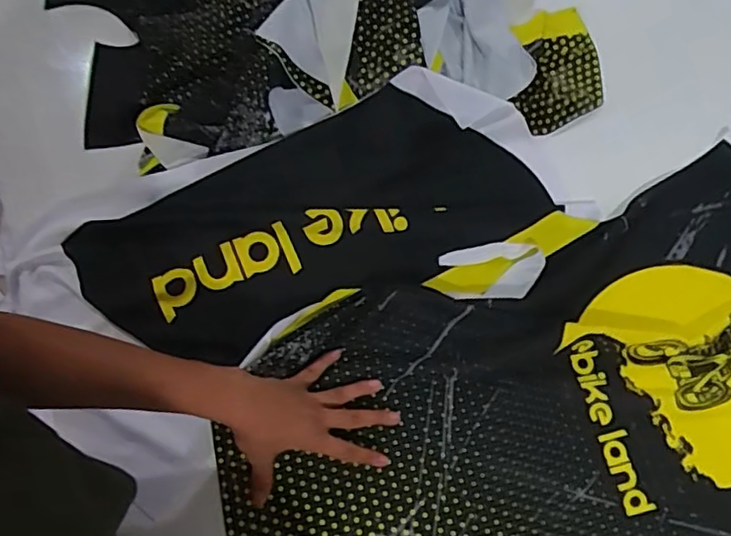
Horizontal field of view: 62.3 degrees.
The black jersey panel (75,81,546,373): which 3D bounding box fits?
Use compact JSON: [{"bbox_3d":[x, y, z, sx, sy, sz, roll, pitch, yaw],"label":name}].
[{"bbox_3d":[-0.064,-0.055,0.691,0.499,0.027,0.227,-26,74,-7],"label":"black jersey panel"}]

